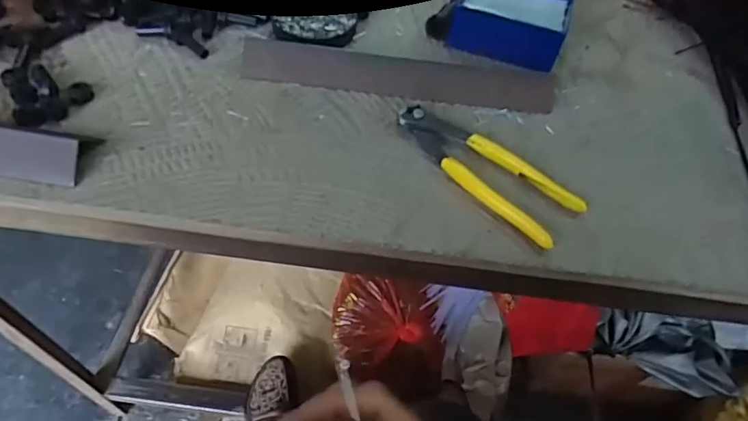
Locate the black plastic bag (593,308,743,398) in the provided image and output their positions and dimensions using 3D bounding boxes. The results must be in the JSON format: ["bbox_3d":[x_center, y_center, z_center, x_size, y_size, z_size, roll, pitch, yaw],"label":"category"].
[{"bbox_3d":[0.511,0.247,0.887,0.228,0.058,0.130,9,54,2],"label":"black plastic bag"}]

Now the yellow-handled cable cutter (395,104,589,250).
[{"bbox_3d":[0.085,-0.036,0.401,0.053,0.014,0.160,-36,64,-26],"label":"yellow-handled cable cutter"}]

